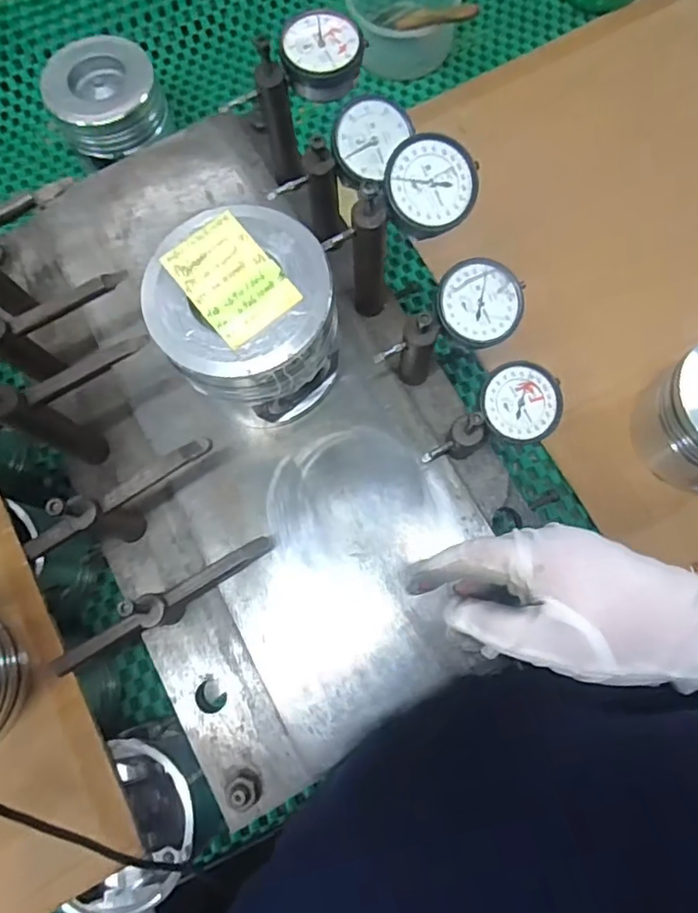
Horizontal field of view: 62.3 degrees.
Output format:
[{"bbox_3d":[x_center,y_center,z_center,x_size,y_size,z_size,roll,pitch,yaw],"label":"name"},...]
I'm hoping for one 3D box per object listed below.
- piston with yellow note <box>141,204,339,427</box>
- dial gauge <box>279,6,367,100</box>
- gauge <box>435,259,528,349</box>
[{"bbox_3d":[-0.063,-0.082,0.382,0.102,0.105,0.109,0,73,1],"label":"piston with yellow note"},{"bbox_3d":[-0.016,-0.267,0.385,0.053,0.026,0.045,3,74,3],"label":"dial gauge"},{"bbox_3d":[0.082,-0.096,0.370,0.054,0.016,0.057,17,85,-4],"label":"gauge"}]

